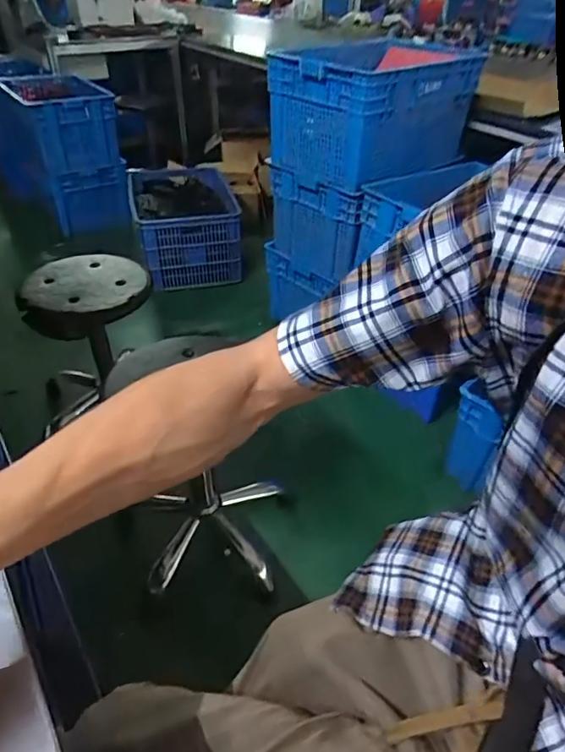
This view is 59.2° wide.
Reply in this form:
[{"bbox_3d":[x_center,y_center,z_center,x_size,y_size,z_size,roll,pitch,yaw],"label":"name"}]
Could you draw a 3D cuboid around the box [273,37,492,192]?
[{"bbox_3d":[0.252,-0.762,1.442,0.496,0.292,0.350,-27,48,-31],"label":"box"}]

